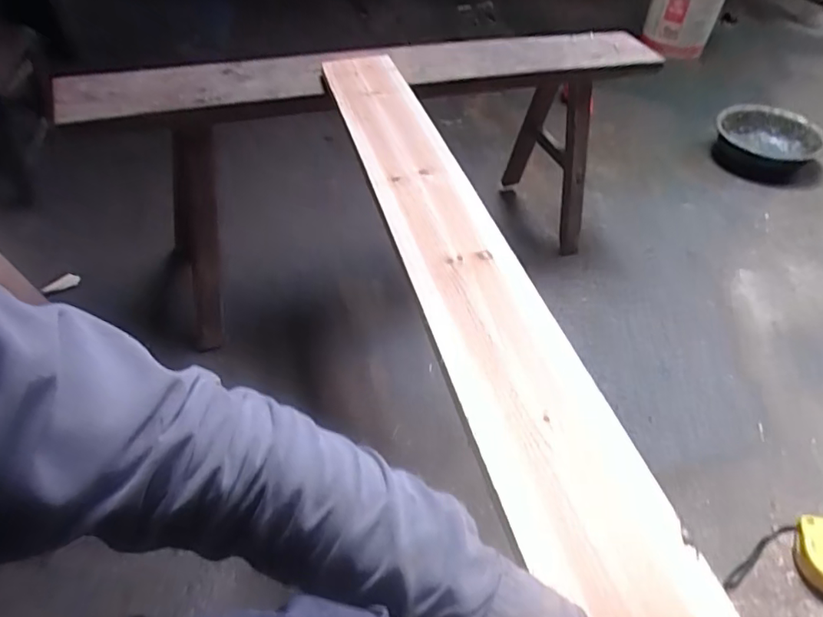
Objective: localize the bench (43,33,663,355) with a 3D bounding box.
[{"bbox_3d":[0.007,-0.318,1.219,1.160,0.507,0.345,-24,49,-25],"label":"bench"}]

